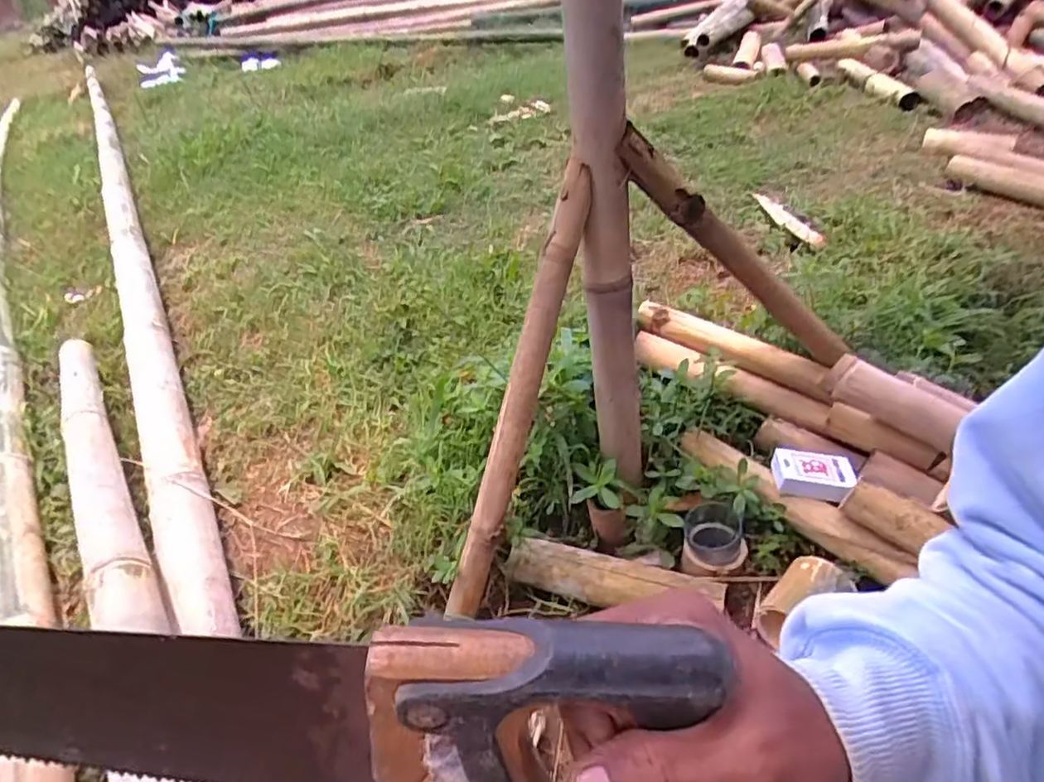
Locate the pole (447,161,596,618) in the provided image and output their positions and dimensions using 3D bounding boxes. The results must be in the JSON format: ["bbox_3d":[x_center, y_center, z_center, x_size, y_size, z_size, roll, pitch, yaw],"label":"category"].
[{"bbox_3d":[-0.006,0.019,0.709,0.032,0.533,0.046,26,19,35],"label":"pole"}]

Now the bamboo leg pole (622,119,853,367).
[{"bbox_3d":[0.284,-0.151,0.775,0.043,0.518,0.047,-52,41,13],"label":"bamboo leg pole"}]

